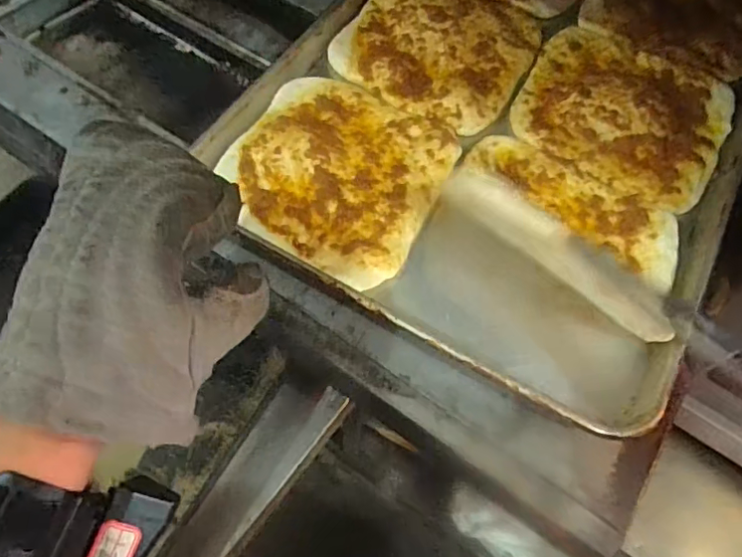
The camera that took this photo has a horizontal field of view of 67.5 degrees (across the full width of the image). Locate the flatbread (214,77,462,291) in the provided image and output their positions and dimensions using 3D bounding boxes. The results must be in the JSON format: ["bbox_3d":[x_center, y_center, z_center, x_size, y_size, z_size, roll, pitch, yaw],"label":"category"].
[{"bbox_3d":[-0.027,-0.094,0.471,0.171,0.017,0.180,24,62,10],"label":"flatbread"}]

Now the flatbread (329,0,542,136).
[{"bbox_3d":[0.069,-0.241,0.543,0.179,0.028,0.187,28,62,12],"label":"flatbread"}]

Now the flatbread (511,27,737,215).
[{"bbox_3d":[0.229,-0.158,0.501,0.180,0.022,0.173,29,63,13],"label":"flatbread"}]

